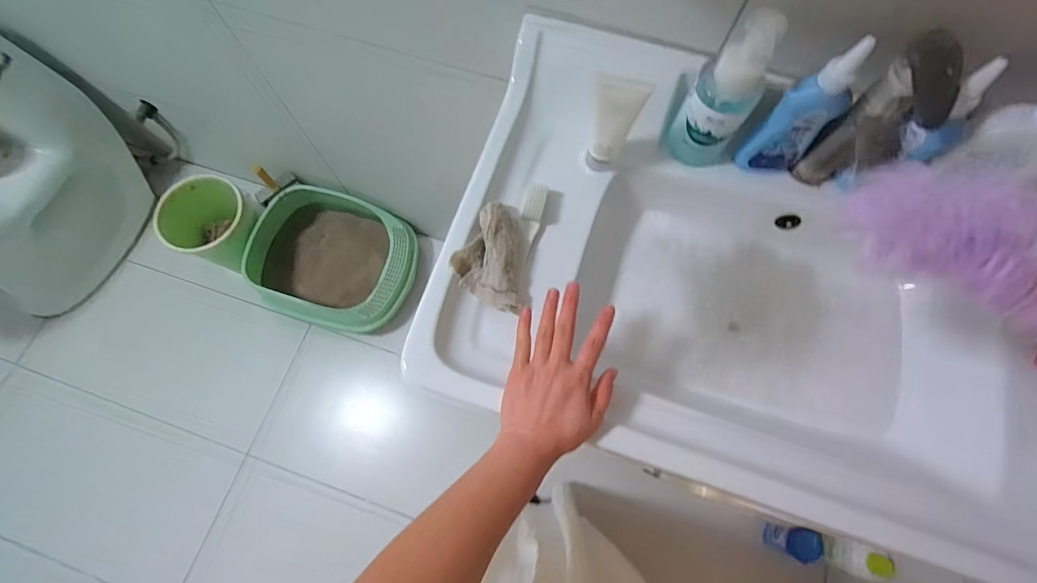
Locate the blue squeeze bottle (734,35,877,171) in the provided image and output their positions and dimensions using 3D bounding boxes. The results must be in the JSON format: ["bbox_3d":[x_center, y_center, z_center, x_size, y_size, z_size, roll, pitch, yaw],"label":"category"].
[{"bbox_3d":[0.316,-0.205,0.487,0.067,0.183,0.047,10,69,3],"label":"blue squeeze bottle"}]

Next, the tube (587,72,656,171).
[{"bbox_3d":[0.107,-0.193,0.504,0.054,0.155,0.037,4,72,1],"label":"tube"}]

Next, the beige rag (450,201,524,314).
[{"bbox_3d":[-0.035,-0.041,0.505,0.080,0.043,0.118,2,72,0],"label":"beige rag"}]

